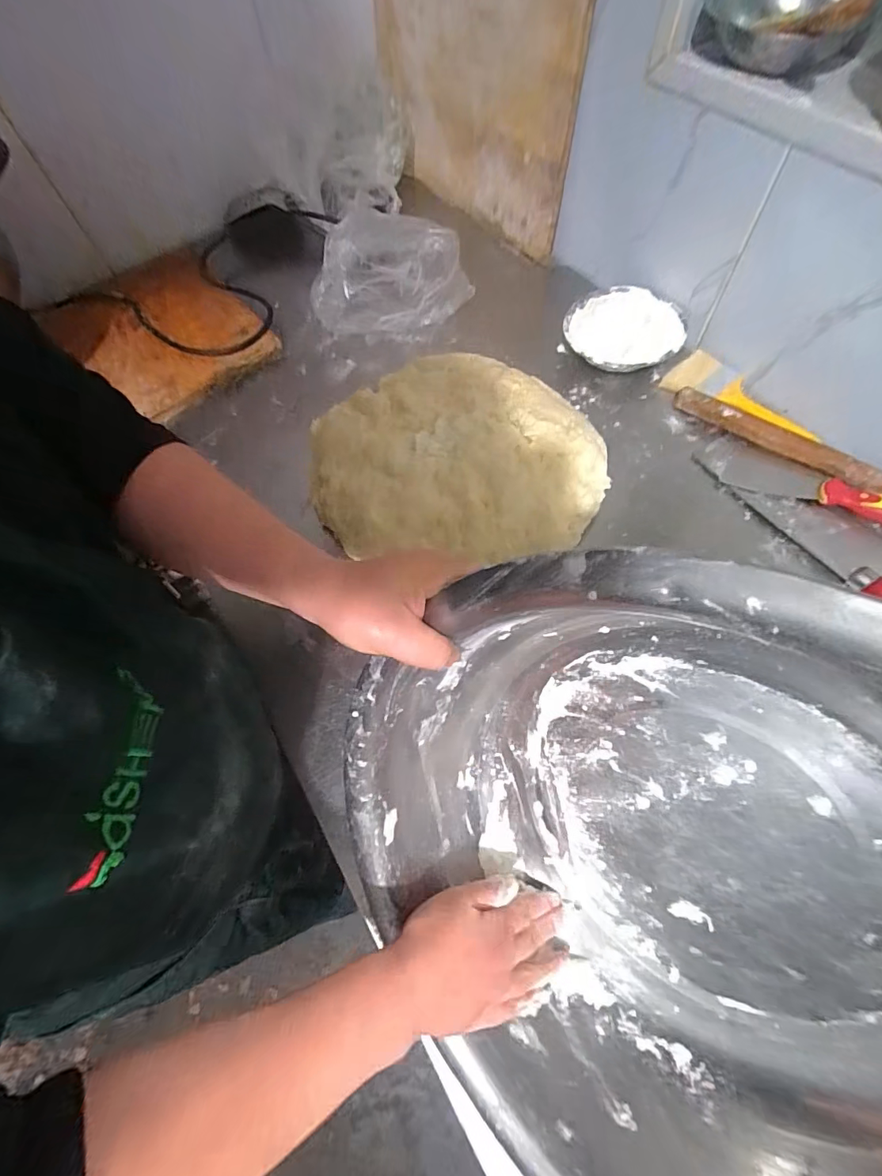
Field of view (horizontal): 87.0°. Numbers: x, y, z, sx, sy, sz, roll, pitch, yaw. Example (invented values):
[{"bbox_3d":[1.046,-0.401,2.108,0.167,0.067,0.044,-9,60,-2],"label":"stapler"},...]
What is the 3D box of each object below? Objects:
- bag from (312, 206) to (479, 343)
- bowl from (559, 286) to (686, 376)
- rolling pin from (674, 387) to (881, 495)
[{"bbox_3d":[-0.083,-0.466,0.693,0.198,0.091,0.181,-41,69,-15],"label":"bag"},{"bbox_3d":[0.245,-0.343,0.635,0.153,0.052,0.145,-1,65,3],"label":"bowl"},{"bbox_3d":[0.416,-0.162,0.535,0.298,0.033,0.027,38,73,19],"label":"rolling pin"}]

